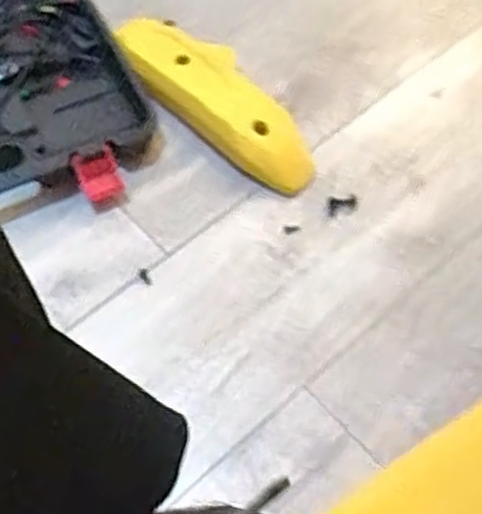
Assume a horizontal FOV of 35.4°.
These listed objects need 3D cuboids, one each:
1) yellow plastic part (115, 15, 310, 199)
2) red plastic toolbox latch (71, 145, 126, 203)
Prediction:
[{"bbox_3d":[-0.035,-0.189,0.882,0.306,0.065,0.088,37,66,18],"label":"yellow plastic part"},{"bbox_3d":[-0.154,-0.087,0.820,0.045,0.017,0.058,-25,103,-21],"label":"red plastic toolbox latch"}]

